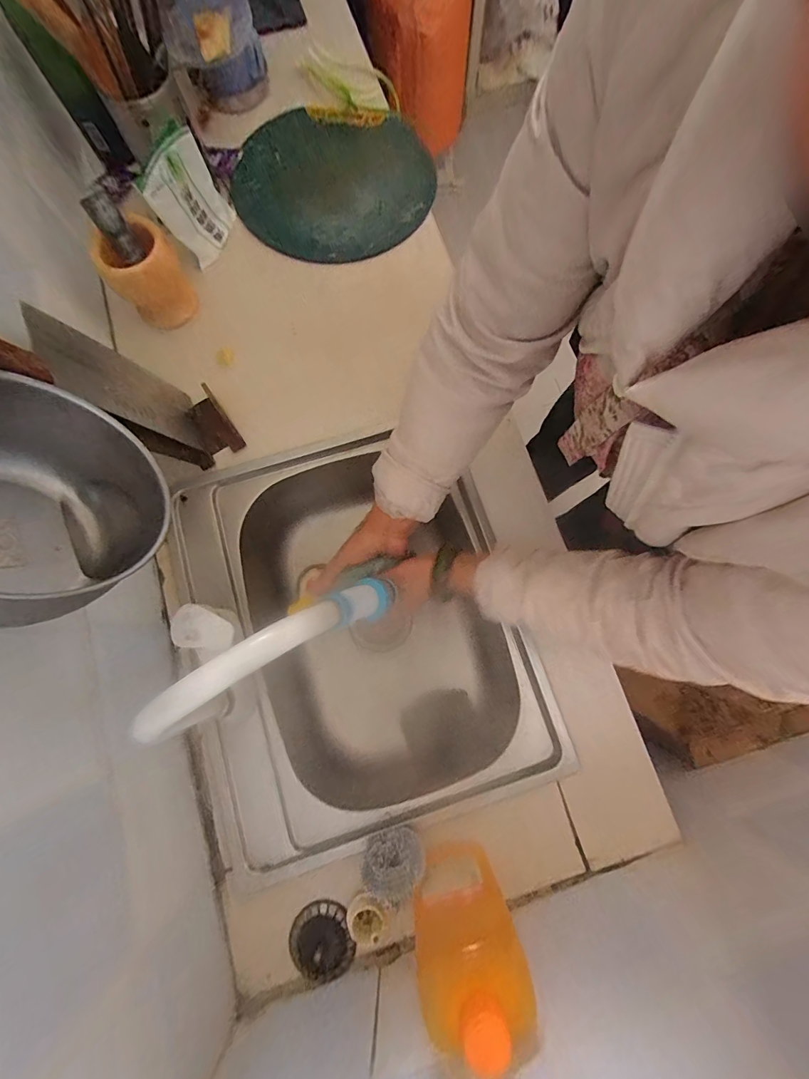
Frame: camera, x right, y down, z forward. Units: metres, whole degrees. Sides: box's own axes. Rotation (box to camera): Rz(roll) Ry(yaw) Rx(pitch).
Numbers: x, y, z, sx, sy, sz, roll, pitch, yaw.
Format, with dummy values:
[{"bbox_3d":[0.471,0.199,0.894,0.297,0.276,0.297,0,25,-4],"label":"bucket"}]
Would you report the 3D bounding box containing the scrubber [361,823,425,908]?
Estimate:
[{"bbox_3d":[-0.010,0.345,0.442,0.054,0.077,0.056,0,78,0],"label":"scrubber"}]

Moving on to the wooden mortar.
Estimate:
[{"bbox_3d":[-0.360,-0.373,0.570,0.101,0.101,0.094,0,78,0],"label":"wooden mortar"}]

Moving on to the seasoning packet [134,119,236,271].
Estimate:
[{"bbox_3d":[-0.313,-0.502,0.601,0.022,0.134,0.115,23,76,21],"label":"seasoning packet"}]

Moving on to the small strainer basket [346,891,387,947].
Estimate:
[{"bbox_3d":[-0.041,0.410,0.441,0.043,0.034,0.033,11,78,3],"label":"small strainer basket"}]

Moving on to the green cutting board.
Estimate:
[{"bbox_3d":[-0.119,-0.592,0.681,0.322,0.025,0.285,2,78,1],"label":"green cutting board"}]

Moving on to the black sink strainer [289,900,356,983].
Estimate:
[{"bbox_3d":[-0.090,0.443,0.446,0.067,0.027,0.063,-1,78,0],"label":"black sink strainer"}]

